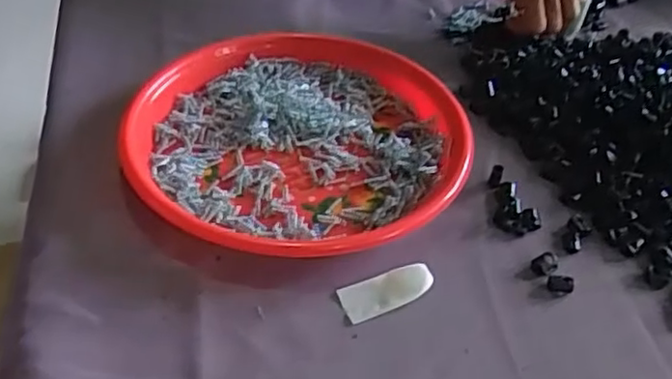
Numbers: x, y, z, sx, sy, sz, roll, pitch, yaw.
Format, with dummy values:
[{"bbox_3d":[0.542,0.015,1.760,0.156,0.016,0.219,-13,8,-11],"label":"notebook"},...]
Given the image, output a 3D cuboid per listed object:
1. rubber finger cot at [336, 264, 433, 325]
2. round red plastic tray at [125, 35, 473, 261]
[{"bbox_3d":[0.031,0.060,0.410,0.056,0.004,0.025,-22,56,-12],"label":"rubber finger cot"},{"bbox_3d":[-0.027,-0.038,0.492,0.232,0.030,0.223,2,43,-2],"label":"round red plastic tray"}]

